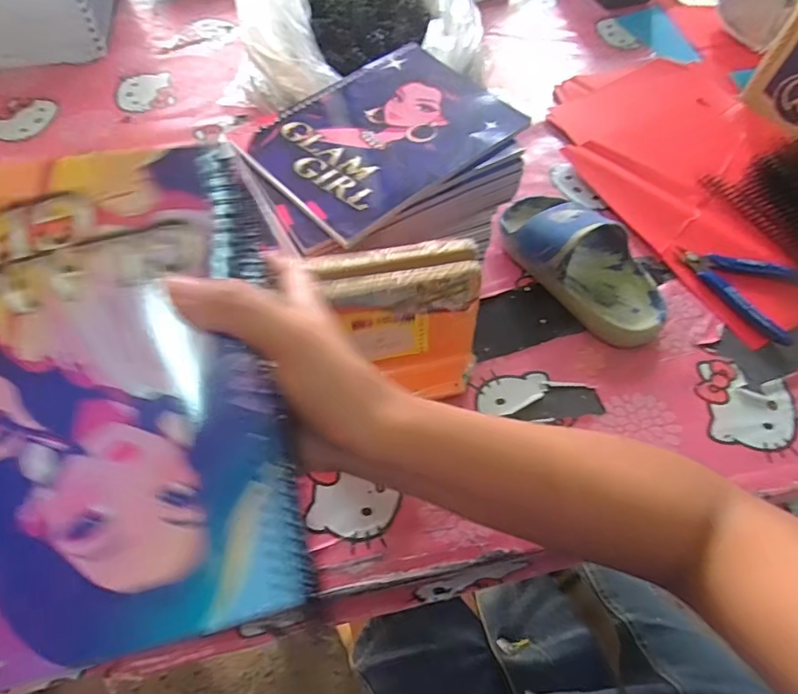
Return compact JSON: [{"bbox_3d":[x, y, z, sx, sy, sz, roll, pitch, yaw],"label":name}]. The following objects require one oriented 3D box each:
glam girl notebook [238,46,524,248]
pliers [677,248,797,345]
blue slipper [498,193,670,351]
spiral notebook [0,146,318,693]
[{"bbox_3d":[-0.012,-0.175,0.409,0.200,0.012,0.144,-38,65,-21],"label":"glam girl notebook"},{"bbox_3d":[0.317,-0.062,0.465,0.078,0.014,0.115,-41,68,-21],"label":"pliers"},{"bbox_3d":[0.167,-0.086,0.451,0.083,0.051,0.179,-30,64,-16],"label":"blue slipper"},{"bbox_3d":[-0.126,0.020,0.201,0.153,0.007,0.197,-9,84,-14],"label":"spiral notebook"}]

